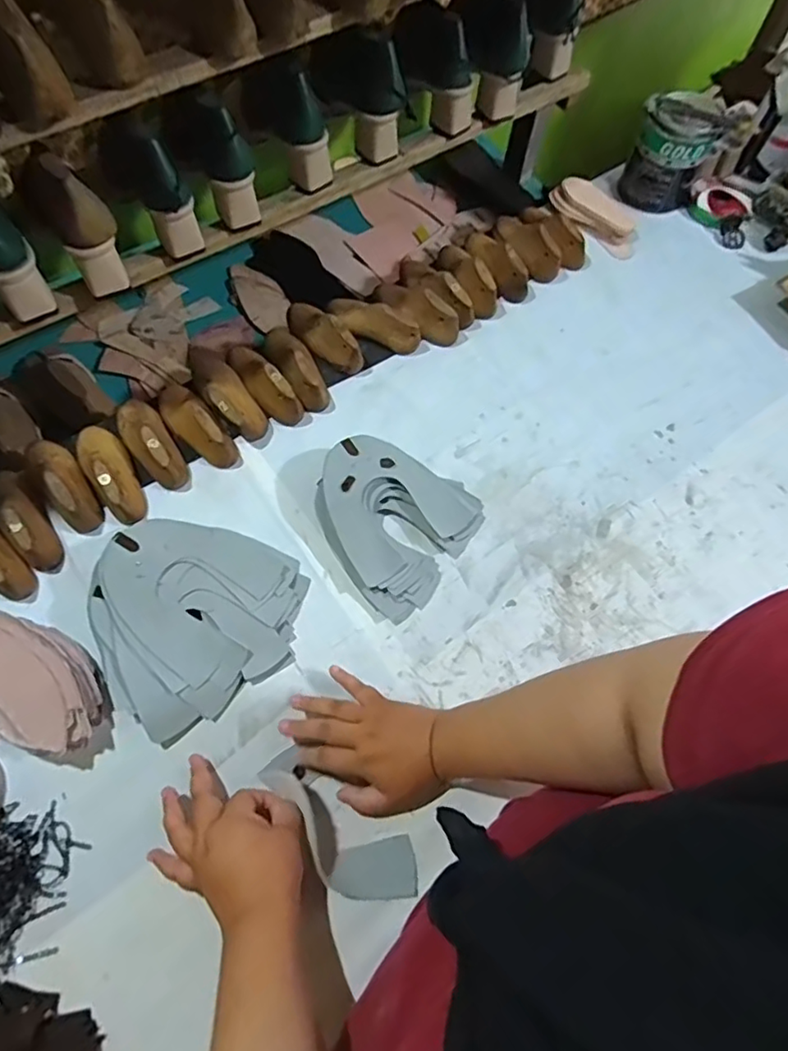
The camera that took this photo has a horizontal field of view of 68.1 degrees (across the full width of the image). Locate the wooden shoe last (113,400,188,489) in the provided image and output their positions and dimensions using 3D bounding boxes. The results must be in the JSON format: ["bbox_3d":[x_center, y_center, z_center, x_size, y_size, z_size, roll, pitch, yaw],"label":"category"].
[{"bbox_3d":[-0.297,-0.105,0.703,0.050,0.058,0.135,-31,71,-16],"label":"wooden shoe last"}]

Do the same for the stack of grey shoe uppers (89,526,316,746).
[{"bbox_3d":[-0.211,0.086,0.623,0.210,0.051,0.203,-37,73,-18],"label":"stack of grey shoe uppers"}]

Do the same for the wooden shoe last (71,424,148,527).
[{"bbox_3d":[-0.334,-0.065,0.682,0.051,0.058,0.140,-32,72,-16],"label":"wooden shoe last"}]

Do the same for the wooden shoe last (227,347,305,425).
[{"bbox_3d":[-0.169,-0.186,0.744,0.045,0.057,0.138,-34,72,-17],"label":"wooden shoe last"}]

